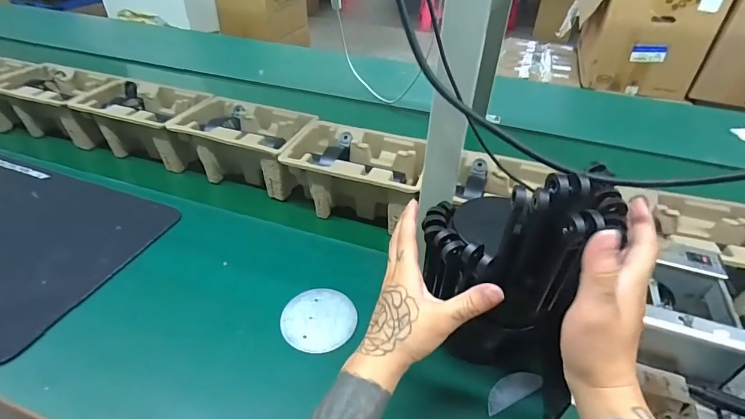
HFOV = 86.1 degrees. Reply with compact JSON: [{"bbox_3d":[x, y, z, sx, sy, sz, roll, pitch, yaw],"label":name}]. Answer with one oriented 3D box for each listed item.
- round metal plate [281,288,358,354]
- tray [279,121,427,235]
[{"bbox_3d":[-0.069,0.140,0.511,0.091,0.005,0.097,2,39,-1],"label":"round metal plate"},{"bbox_3d":[-0.033,-0.053,0.666,0.197,0.108,0.141,12,40,11],"label":"tray"}]

